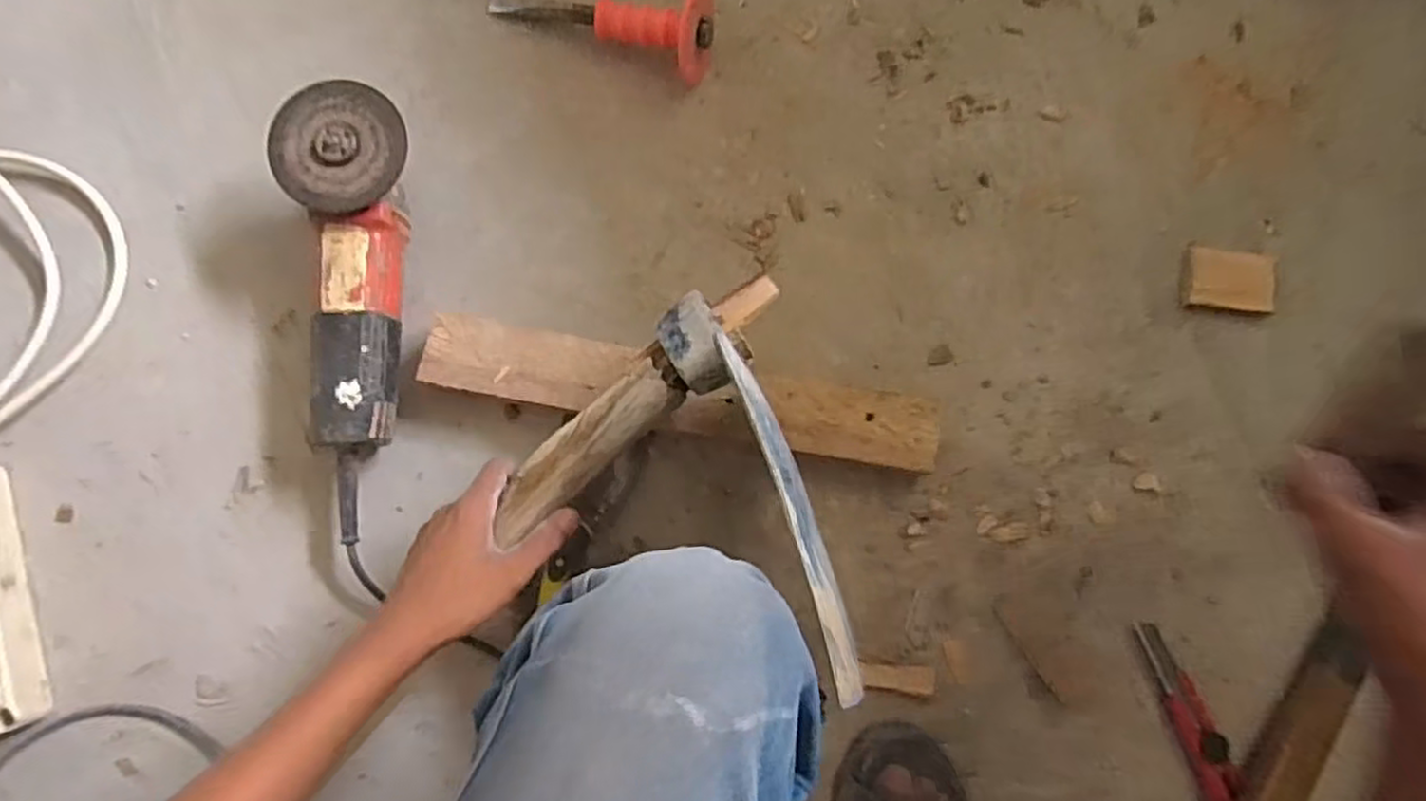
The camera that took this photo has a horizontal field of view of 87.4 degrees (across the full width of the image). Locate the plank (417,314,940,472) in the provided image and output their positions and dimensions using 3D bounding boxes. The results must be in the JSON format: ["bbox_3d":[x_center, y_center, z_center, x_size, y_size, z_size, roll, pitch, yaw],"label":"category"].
[{"bbox_3d":[-0.024,-0.004,0.603,0.403,0.045,0.058,10,83,-1],"label":"plank"}]

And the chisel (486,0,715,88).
[{"bbox_3d":[-0.096,-0.336,0.632,0.201,0.074,0.070,20,83,0],"label":"chisel"}]

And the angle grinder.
[{"bbox_3d":[-0.288,-0.099,0.584,0.095,0.087,0.272,5,83,-2],"label":"angle grinder"}]

